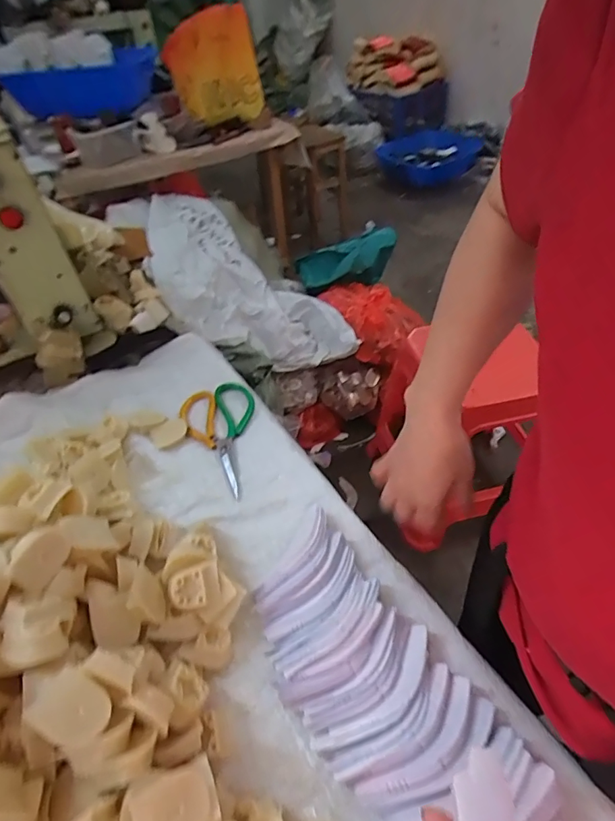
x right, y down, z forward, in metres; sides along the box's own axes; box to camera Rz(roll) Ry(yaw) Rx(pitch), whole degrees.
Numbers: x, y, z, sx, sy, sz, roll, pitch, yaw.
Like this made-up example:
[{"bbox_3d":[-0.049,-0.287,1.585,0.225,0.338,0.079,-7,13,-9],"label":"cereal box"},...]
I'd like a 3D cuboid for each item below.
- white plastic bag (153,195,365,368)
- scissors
[{"bbox_3d":[-0.194,-0.394,1.436,0.485,0.360,0.559,-19,47,-14],"label":"white plastic bag"},{"bbox_3d":[-0.102,0.029,0.636,0.098,0.014,0.189,-22,47,-17],"label":"scissors"}]

